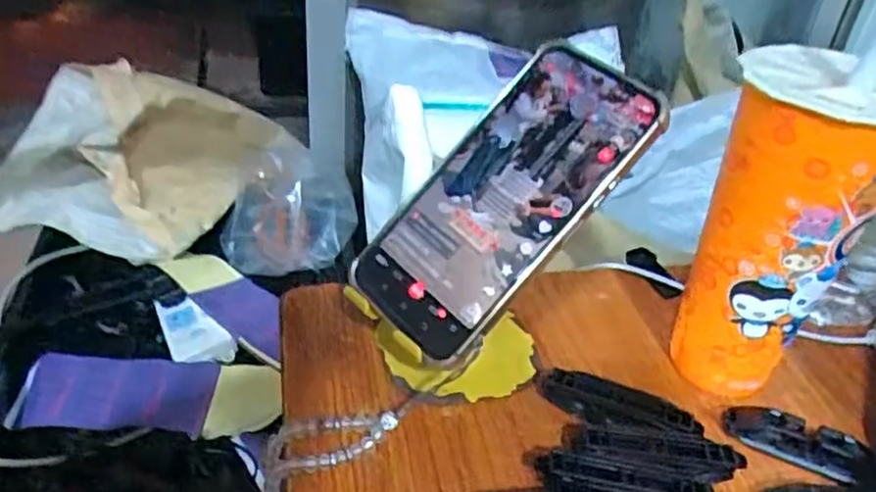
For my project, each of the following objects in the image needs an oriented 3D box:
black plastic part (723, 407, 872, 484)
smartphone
[{"bbox_3d":[0.188,0.101,0.361,0.069,0.013,0.022,17,37,16],"label":"black plastic part"},{"bbox_3d":[0.033,-0.027,0.350,0.171,0.009,0.084,-48,58,-1],"label":"smartphone"}]

